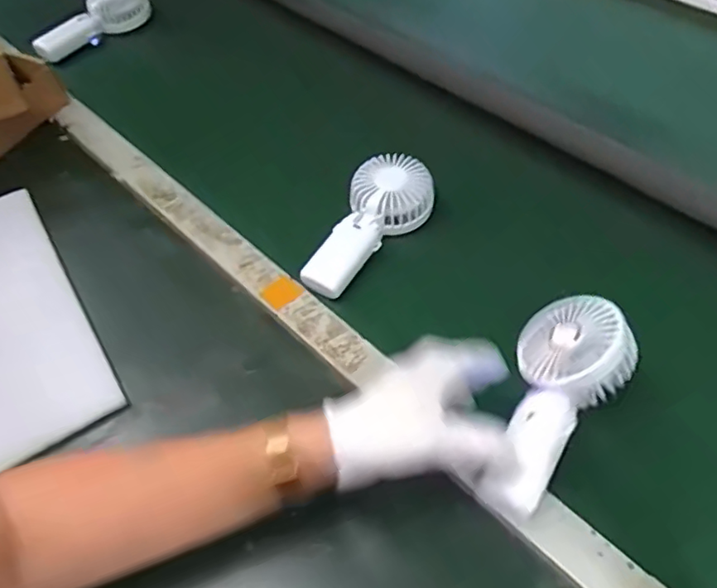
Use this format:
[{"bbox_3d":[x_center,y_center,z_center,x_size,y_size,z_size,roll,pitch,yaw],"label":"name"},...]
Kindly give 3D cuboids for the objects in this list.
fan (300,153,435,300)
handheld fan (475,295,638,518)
[{"bbox_3d":[0.007,-0.071,0.617,0.081,0.040,0.178,32,73,21],"label":"fan"},{"bbox_3d":[0.154,0.084,0.448,0.080,0.053,0.182,23,67,16],"label":"handheld fan"}]

